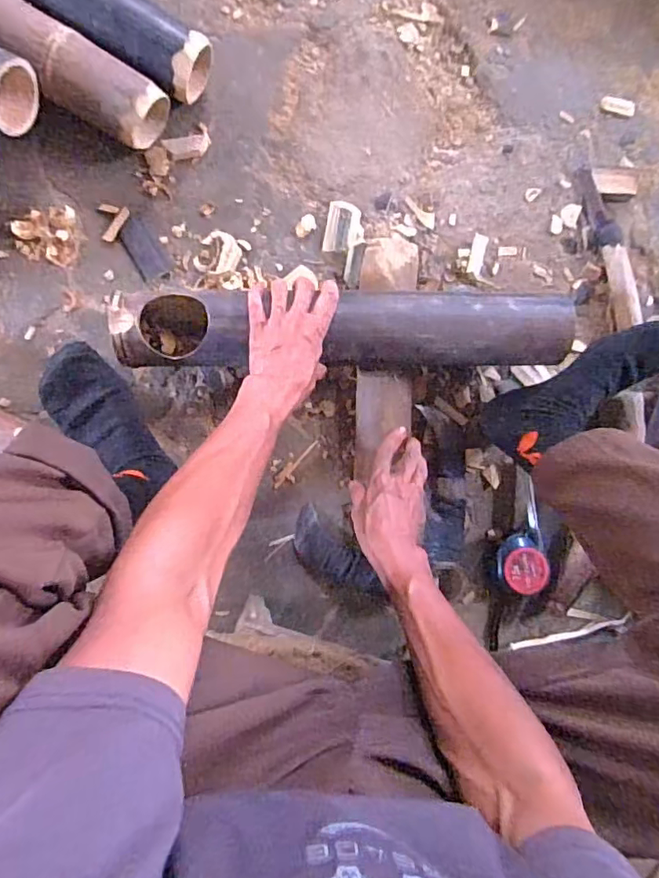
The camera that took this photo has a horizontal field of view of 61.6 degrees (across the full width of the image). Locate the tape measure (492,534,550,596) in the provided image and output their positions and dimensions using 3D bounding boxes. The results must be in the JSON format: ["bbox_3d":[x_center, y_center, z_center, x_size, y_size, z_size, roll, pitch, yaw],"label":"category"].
[{"bbox_3d":[0.237,0.157,0.696,0.064,0.052,0.062,-15,96,-7],"label":"tape measure"}]

